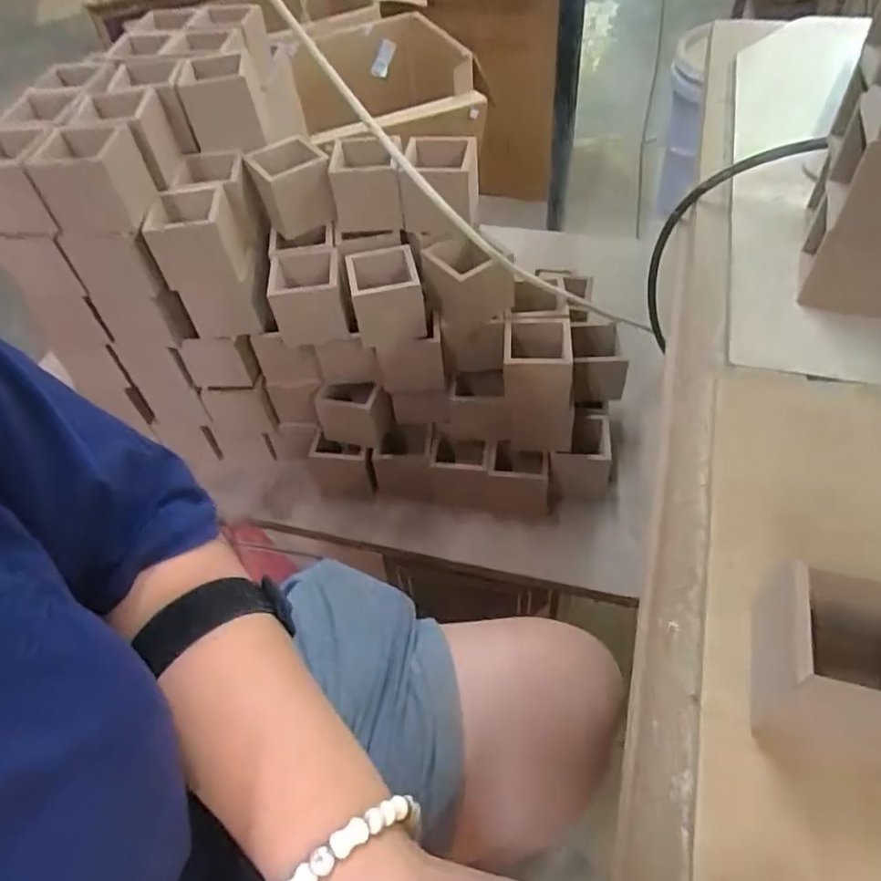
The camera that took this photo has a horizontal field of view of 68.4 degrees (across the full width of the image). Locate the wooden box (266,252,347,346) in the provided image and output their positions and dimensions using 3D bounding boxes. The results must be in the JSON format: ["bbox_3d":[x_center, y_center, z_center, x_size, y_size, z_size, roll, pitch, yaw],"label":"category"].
[{"bbox_3d":[-0.122,-0.133,0.601,0.065,0.057,0.065,-9,51,-1],"label":"wooden box"}]

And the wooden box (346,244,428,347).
[{"bbox_3d":[-0.049,-0.133,0.593,0.061,0.061,0.063,-10,51,-2],"label":"wooden box"}]

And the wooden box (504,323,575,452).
[{"bbox_3d":[0.095,-0.051,0.629,0.065,0.117,0.065,0,52,6],"label":"wooden box"}]

